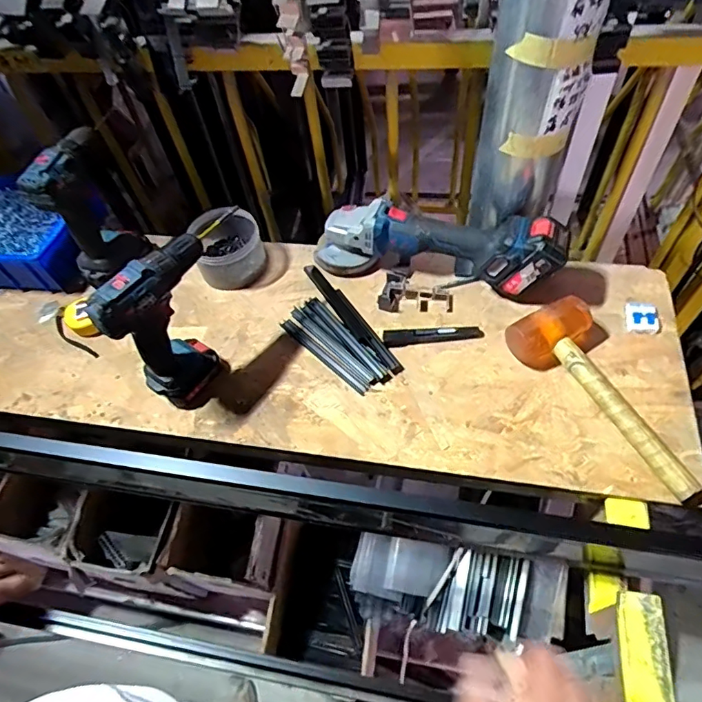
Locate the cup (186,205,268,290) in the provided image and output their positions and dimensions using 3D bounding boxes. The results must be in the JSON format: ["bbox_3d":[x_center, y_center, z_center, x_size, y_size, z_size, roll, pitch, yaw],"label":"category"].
[{"bbox_3d":[-0.204,-0.176,0.861,0.104,0.077,0.113,-2,57,4],"label":"cup"}]

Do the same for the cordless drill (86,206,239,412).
[{"bbox_3d":[-0.218,-0.040,0.680,0.071,0.221,0.176,23,62,19],"label":"cordless drill"}]

